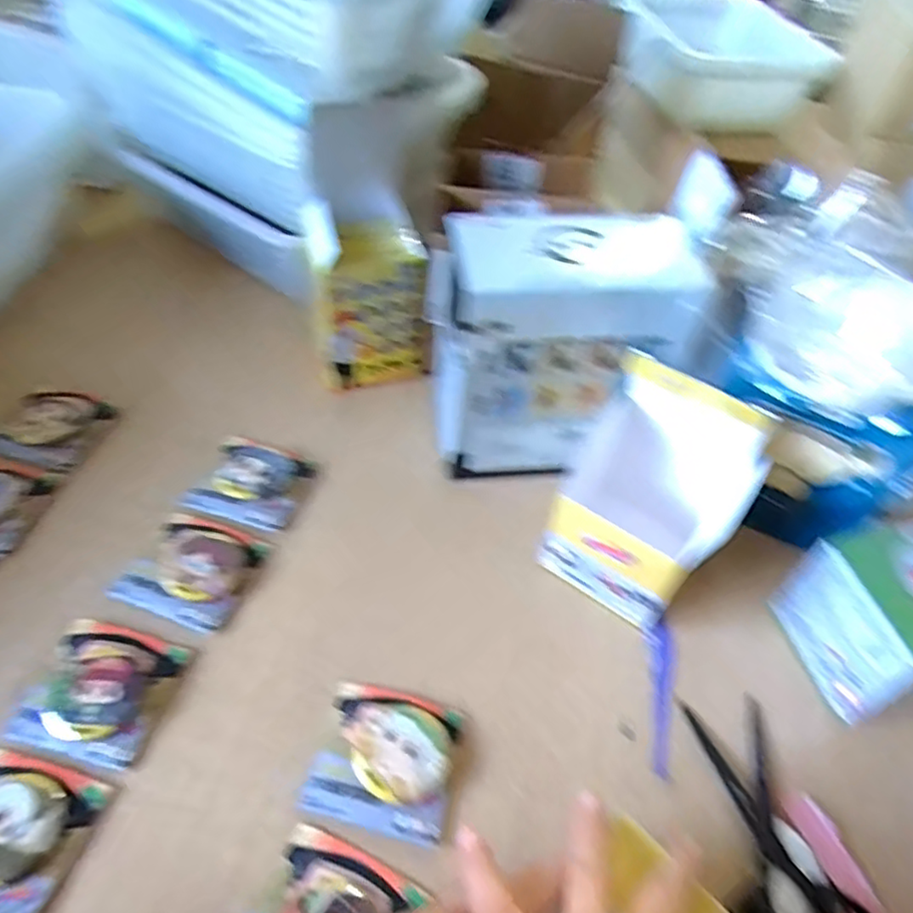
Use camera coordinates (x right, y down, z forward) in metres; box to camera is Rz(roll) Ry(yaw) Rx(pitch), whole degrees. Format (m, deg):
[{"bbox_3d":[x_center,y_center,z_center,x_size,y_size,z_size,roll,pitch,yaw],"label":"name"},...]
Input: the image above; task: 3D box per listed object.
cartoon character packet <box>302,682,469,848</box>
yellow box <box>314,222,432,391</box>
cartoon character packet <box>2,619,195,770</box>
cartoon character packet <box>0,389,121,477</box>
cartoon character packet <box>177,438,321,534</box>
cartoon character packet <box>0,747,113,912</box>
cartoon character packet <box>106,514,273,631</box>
[{"bbox_3d":[-0.043,0.185,0.405,0.084,0.014,0.080,13,50,6],"label":"cartoon character packet"},{"bbox_3d":[-0.076,-0.133,0.588,0.100,0.150,0.054,-8,51,-11],"label":"yellow box"},{"bbox_3d":[-0.230,0.149,0.421,0.087,0.017,0.081,12,50,5],"label":"cartoon character packet"},{"bbox_3d":[-0.348,-0.025,0.564,0.079,0.014,0.084,17,51,9],"label":"cartoon character packet"},{"bbox_3d":[-0.166,0.020,0.536,0.083,0.014,0.079,14,51,7],"label":"cartoon character packet"},{"bbox_3d":[-0.256,0.214,0.365,0.084,0.014,0.083,16,51,8],"label":"cartoon character packet"},{"bbox_3d":[-0.193,0.081,0.481,0.085,0.015,0.078,17,51,9],"label":"cartoon character packet"}]

